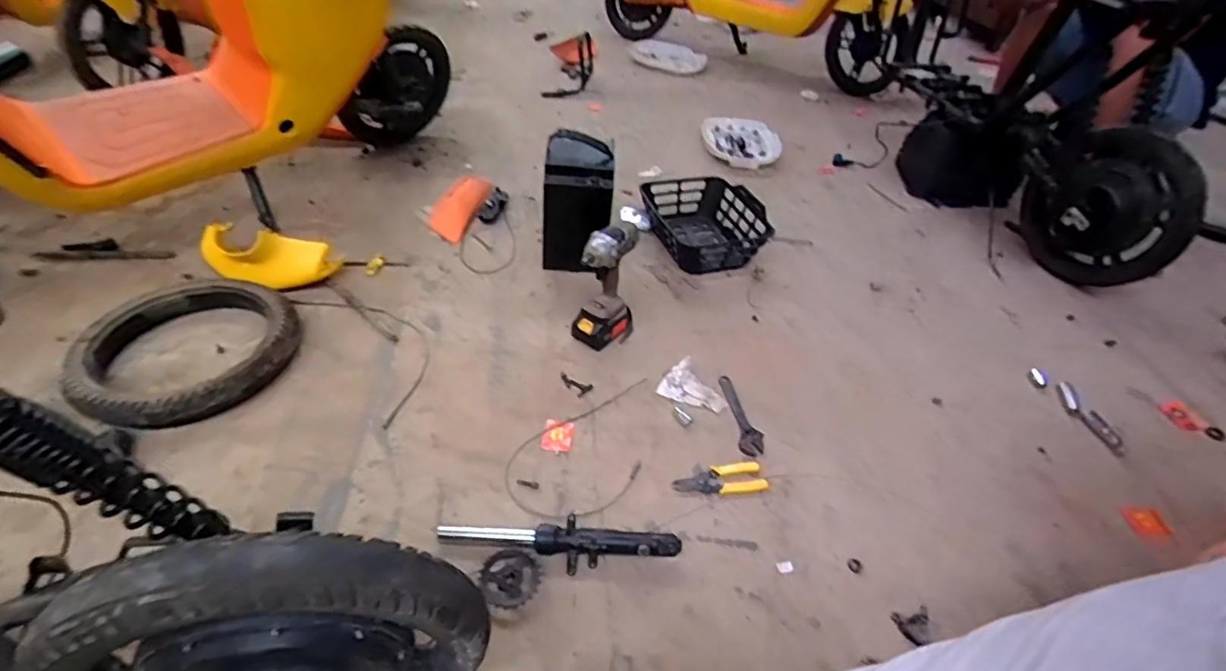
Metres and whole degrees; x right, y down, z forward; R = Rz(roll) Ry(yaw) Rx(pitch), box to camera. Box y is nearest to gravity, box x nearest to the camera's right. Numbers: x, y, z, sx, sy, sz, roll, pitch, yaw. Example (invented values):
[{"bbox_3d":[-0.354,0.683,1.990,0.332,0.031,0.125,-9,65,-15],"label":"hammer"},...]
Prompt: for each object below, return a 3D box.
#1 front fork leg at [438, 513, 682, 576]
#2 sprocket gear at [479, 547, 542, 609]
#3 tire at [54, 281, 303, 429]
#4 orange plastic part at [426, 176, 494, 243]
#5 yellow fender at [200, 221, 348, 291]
[{"bbox_3d":[-0.081,0.312,0.854,0.360,0.056,0.066,3,42,-5],"label":"front fork leg"},{"bbox_3d":[-0.150,0.351,0.819,0.083,0.008,0.082,4,42,-4],"label":"sprocket gear"},{"bbox_3d":[-0.808,0.025,1.072,0.360,0.067,0.338,4,42,-4],"label":"tire"},{"bbox_3d":[-0.435,-0.361,1.581,0.128,0.063,0.255,14,42,7],"label":"orange plastic part"},{"bbox_3d":[-0.766,-0.168,1.253,0.273,0.121,0.103,-3,43,-12],"label":"yellow fender"}]

